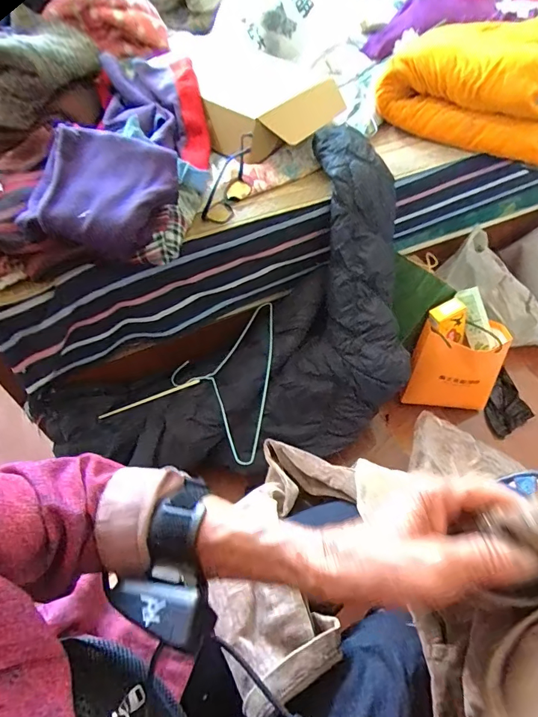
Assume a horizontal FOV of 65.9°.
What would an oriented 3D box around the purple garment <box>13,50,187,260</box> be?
[{"bbox_3d":[-0.253,-0.391,0.759,0.201,0.117,0.565,4,55,3],"label":"purple garment"}]

